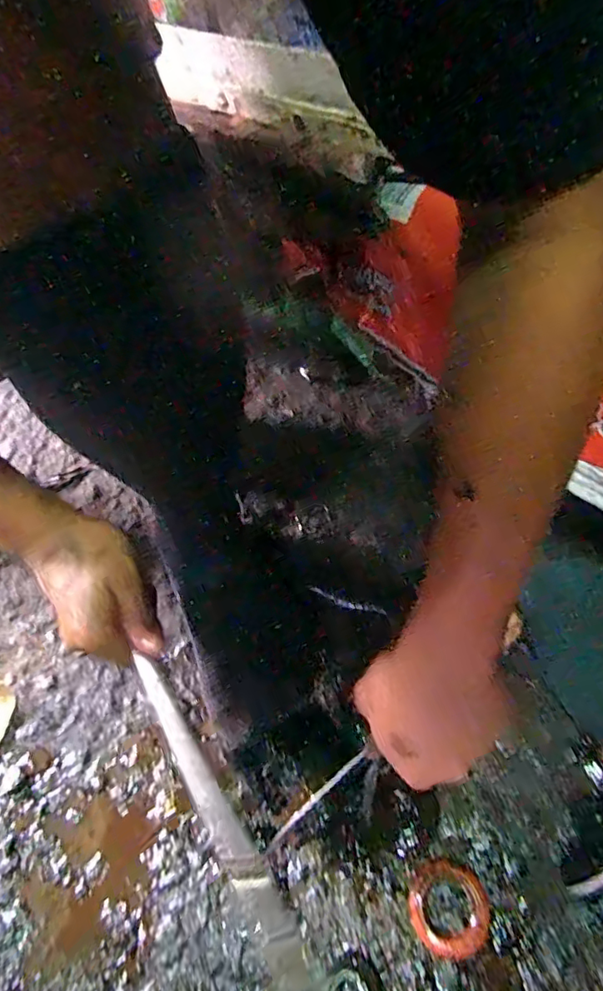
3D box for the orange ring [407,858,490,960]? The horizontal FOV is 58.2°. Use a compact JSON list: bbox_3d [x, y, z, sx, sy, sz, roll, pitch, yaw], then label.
[{"bbox_3d":[0.104,0.290,0.382,0.055,0.004,0.055,-2,58,4],"label":"orange ring"}]

